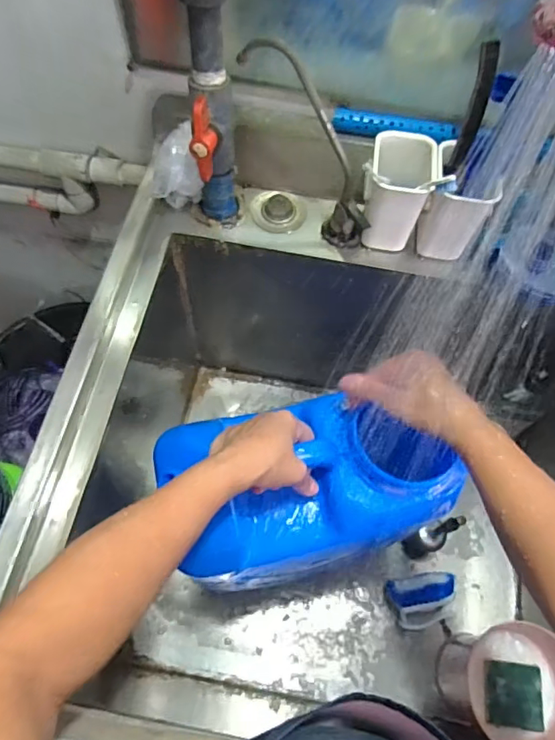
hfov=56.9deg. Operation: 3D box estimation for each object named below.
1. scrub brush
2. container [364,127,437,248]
[{"bbox_3d":[0.232,0.357,0.794,0.102,0.067,0.074,-8,64,-6],"label":"scrub brush"},{"bbox_3d":[0.140,-0.214,0.609,0.075,0.102,0.089,18,64,7],"label":"container"}]

